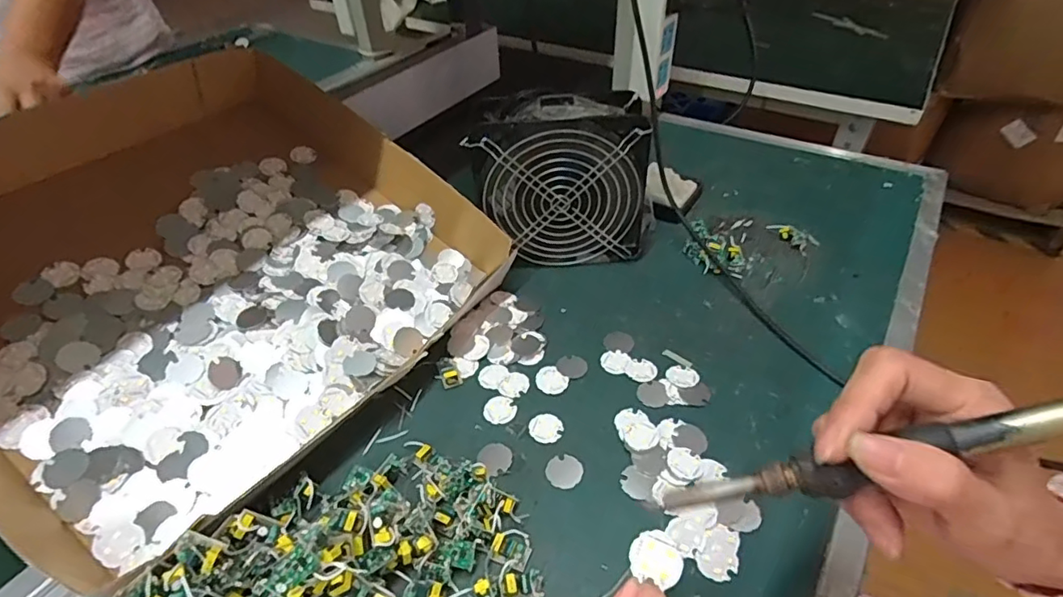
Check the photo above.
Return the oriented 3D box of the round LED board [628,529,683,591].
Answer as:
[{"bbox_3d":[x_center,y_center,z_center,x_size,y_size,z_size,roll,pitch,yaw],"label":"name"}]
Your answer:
[{"bbox_3d":[0.058,0.119,0.256,0.025,0.004,0.021,26,66,3],"label":"round LED board"}]

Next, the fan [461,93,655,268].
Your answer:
[{"bbox_3d":[0.031,-0.103,0.501,0.155,0.147,0.058,-1,43,2],"label":"fan"}]

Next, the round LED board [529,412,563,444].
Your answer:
[{"bbox_3d":[0.010,0.093,0.402,0.024,0.004,0.023,-1,42,1],"label":"round LED board"}]

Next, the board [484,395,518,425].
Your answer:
[{"bbox_3d":[-0.024,0.084,0.417,0.025,0.004,0.023,-1,42,1],"label":"board"}]

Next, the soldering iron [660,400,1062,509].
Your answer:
[{"bbox_3d":[0.146,0.058,0.208,0.194,0.012,0.016,-20,42,18],"label":"soldering iron"}]

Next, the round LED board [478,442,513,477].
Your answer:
[{"bbox_3d":[-0.025,0.111,0.387,0.022,0.004,0.024,-1,42,1],"label":"round LED board"}]

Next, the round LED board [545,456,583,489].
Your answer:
[{"bbox_3d":[0.023,0.118,0.379,0.024,0.004,0.024,-1,42,1],"label":"round LED board"}]

